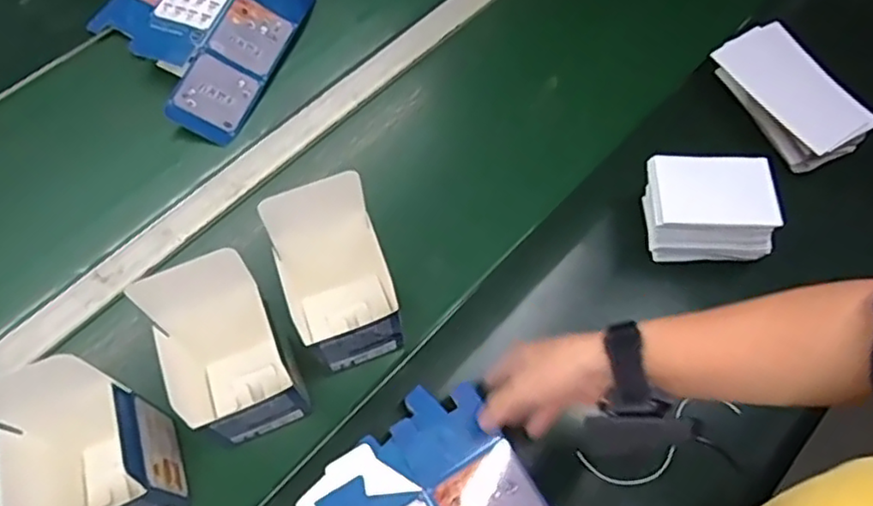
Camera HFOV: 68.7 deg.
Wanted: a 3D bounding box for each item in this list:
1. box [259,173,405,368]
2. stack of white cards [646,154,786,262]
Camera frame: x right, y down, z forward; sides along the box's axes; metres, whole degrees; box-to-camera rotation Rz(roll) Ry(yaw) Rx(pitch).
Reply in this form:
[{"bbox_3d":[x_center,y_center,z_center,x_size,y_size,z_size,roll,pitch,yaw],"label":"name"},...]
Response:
[{"bbox_3d":[-0.087,0.029,0.550,0.091,0.186,0.098,-22,68,-10],"label":"box"},{"bbox_3d":[0.267,-0.043,0.630,0.124,0.079,0.075,2,66,1],"label":"stack of white cards"}]

